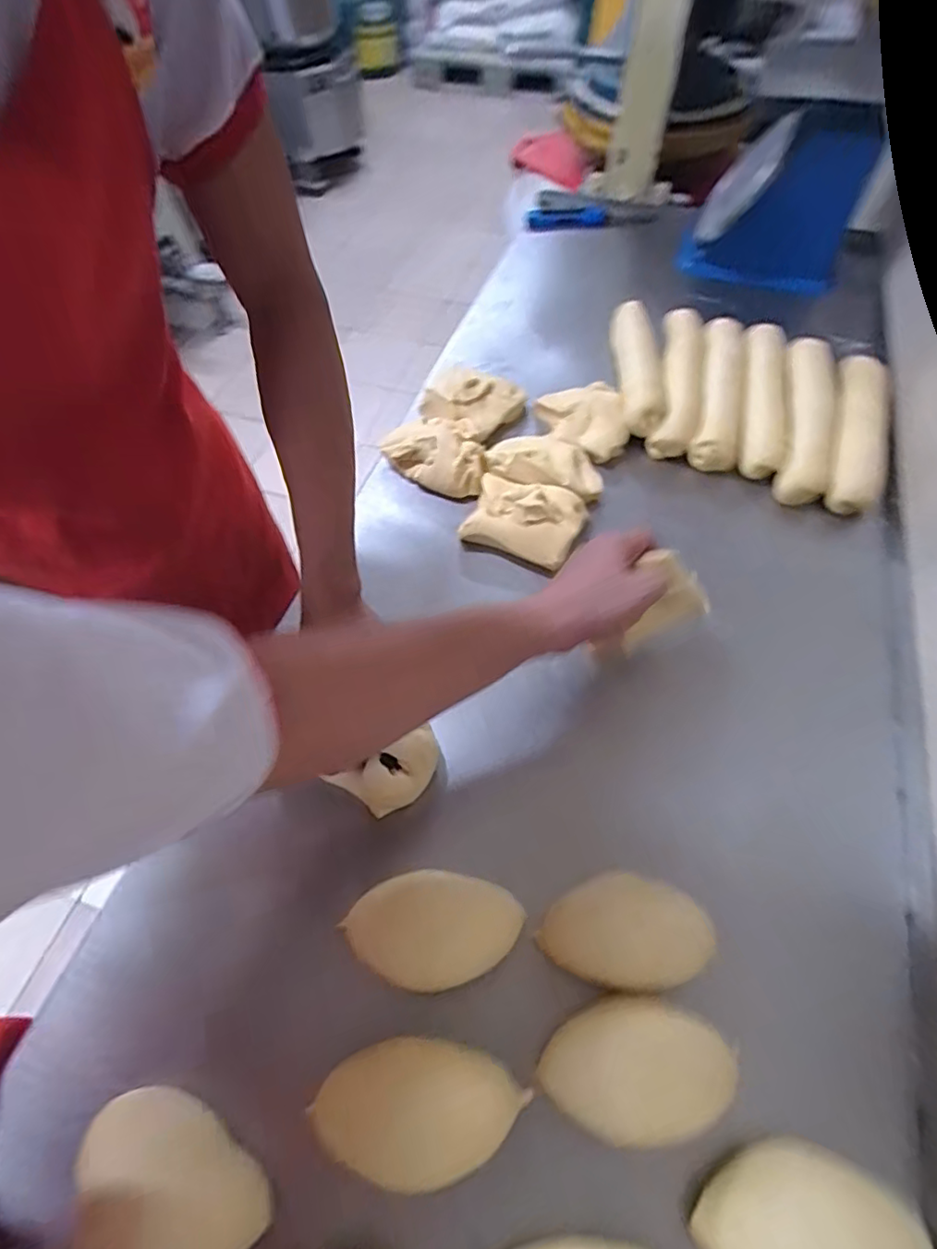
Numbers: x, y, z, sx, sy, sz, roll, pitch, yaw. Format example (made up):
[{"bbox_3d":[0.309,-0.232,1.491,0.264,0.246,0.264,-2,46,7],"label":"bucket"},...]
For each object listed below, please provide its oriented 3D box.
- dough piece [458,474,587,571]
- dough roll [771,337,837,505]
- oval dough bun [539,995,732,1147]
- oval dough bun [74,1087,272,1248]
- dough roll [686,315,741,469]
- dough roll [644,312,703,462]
[{"bbox_3d":[0.063,-0.120,0.664,0.124,0.047,0.079,18,60,11],"label":"dough piece"},{"bbox_3d":[0.444,-0.274,0.776,0.063,0.036,0.309,17,60,11],"label":"dough roll"},{"bbox_3d":[0.111,0.300,0.395,0.122,0.053,0.080,-10,59,-5],"label":"oval dough bun"},{"bbox_3d":[-0.183,0.348,0.365,0.126,0.059,0.082,15,60,9],"label":"oval dough bun"},{"bbox_3d":[0.338,-0.322,0.794,0.054,0.037,0.290,13,59,8],"label":"dough roll"},{"bbox_3d":[0.286,-0.339,0.801,0.054,0.040,0.285,12,59,8],"label":"dough roll"}]

